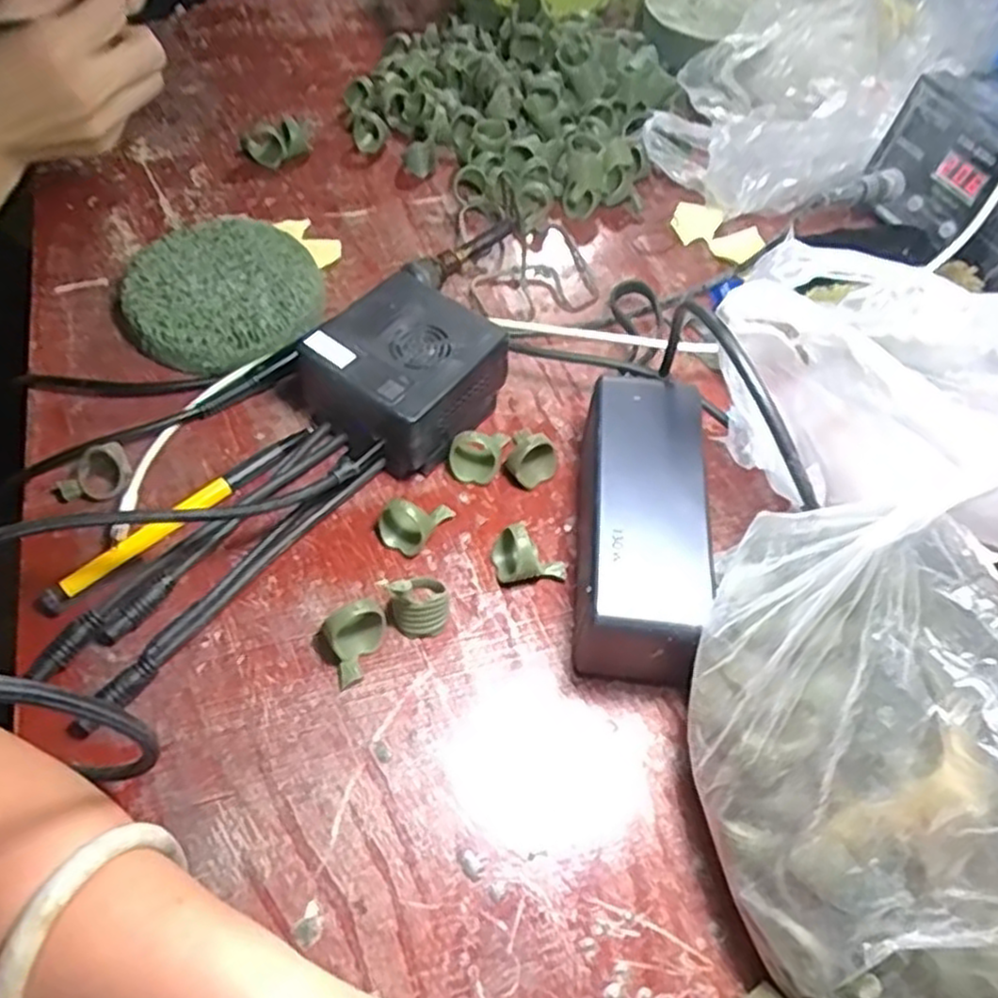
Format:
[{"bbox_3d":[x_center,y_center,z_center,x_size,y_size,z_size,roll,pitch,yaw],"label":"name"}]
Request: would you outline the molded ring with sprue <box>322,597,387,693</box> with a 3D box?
[{"bbox_3d":[-0.063,0.059,0.316,0.018,0.026,0.032,18,57,10],"label":"molded ring with sprue"}]

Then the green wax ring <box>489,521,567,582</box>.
[{"bbox_3d":[0.013,0.028,0.343,0.035,0.025,0.021,19,57,10],"label":"green wax ring"}]

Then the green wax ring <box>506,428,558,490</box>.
[{"bbox_3d":[0.018,-0.020,0.374,0.029,0.033,0.014,-30,62,-20],"label":"green wax ring"}]

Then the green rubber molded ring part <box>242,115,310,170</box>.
[{"bbox_3d":[-0.148,-0.245,0.513,0.044,0.016,0.030,-34,64,-23],"label":"green rubber molded ring part"}]

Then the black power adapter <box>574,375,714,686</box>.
[{"bbox_3d":[0.060,0.013,0.337,0.055,0.057,0.135,6,56,0],"label":"black power adapter"}]

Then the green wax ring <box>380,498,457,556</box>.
[{"bbox_3d":[-0.038,0.013,0.352,0.033,0.020,0.020,-5,56,-6],"label":"green wax ring"}]

